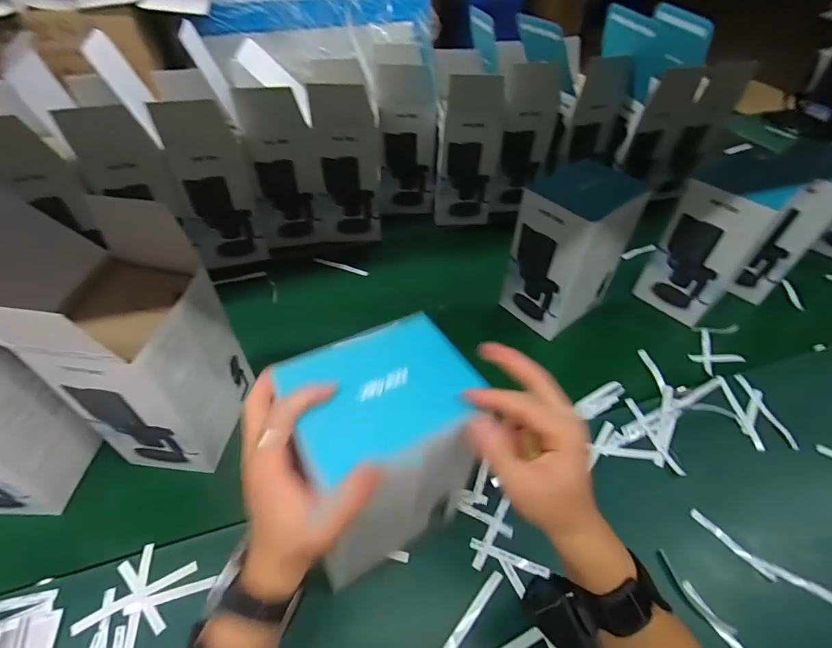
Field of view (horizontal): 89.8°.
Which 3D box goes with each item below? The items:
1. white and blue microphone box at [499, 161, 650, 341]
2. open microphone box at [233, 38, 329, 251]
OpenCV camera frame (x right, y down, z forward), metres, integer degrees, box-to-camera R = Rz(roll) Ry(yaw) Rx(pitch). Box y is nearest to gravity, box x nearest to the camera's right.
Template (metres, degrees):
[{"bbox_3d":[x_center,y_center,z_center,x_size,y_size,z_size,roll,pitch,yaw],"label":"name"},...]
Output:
[{"bbox_3d":[0.240,-0.116,0.670,0.134,0.223,0.121,-29,55,-24],"label":"white and blue microphone box"},{"bbox_3d":[-0.248,-0.313,0.783,0.117,0.302,0.146,-10,49,-9],"label":"open microphone box"}]

